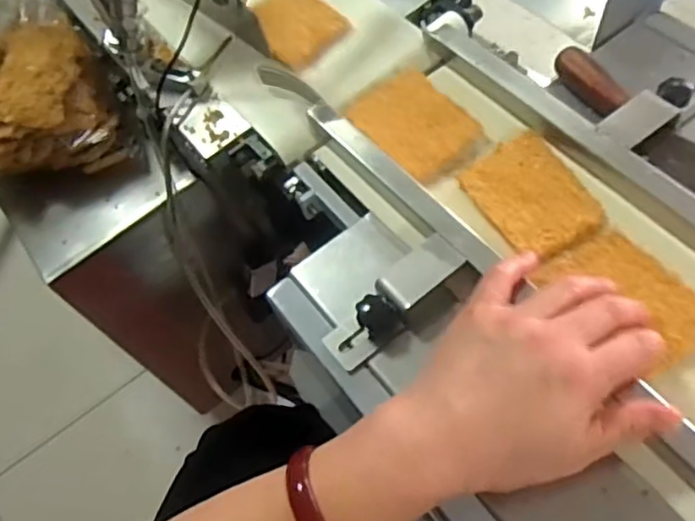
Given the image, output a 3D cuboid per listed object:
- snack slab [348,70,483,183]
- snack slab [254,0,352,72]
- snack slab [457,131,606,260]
[{"bbox_3d":[0.048,-0.106,0.509,0.070,0.013,0.102,-35,61,-11],"label":"snack slab"},{"bbox_3d":[-0.047,-0.207,0.584,0.081,0.006,0.071,40,70,16],"label":"snack slab"},{"bbox_3d":[0.126,-0.045,0.459,0.067,0.007,0.094,-28,60,-7],"label":"snack slab"}]

